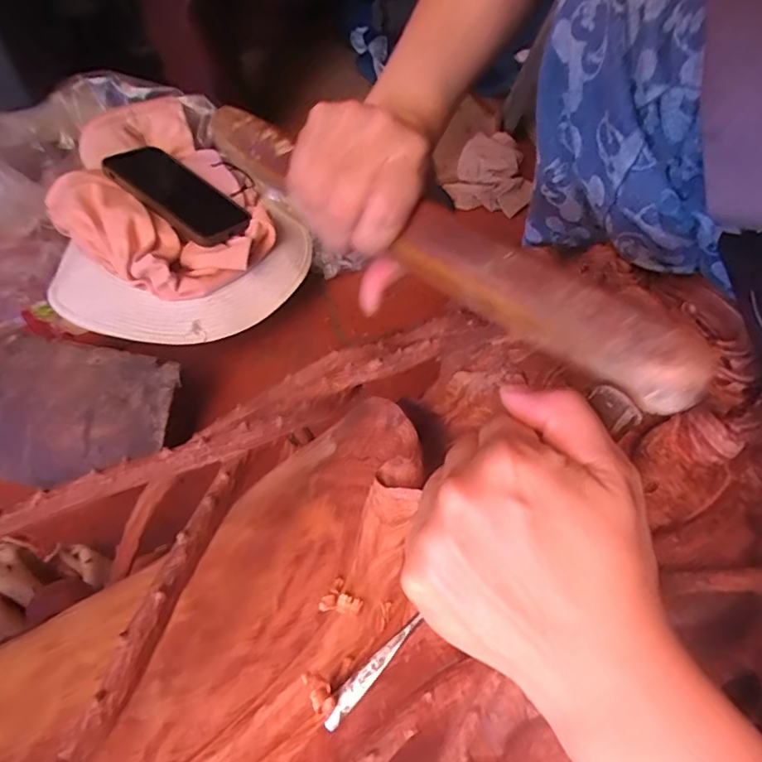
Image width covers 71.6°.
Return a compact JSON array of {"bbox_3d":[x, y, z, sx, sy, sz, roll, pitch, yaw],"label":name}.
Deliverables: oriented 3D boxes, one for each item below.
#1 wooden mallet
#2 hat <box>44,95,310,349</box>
[{"bbox_3d":[0.014,-0.075,0.261,0.290,0.036,0.035,35,62,26],"label":"wooden mallet"},{"bbox_3d":[-0.249,-0.178,0.603,0.293,0.120,0.270,-1,53,1],"label":"hat"}]

